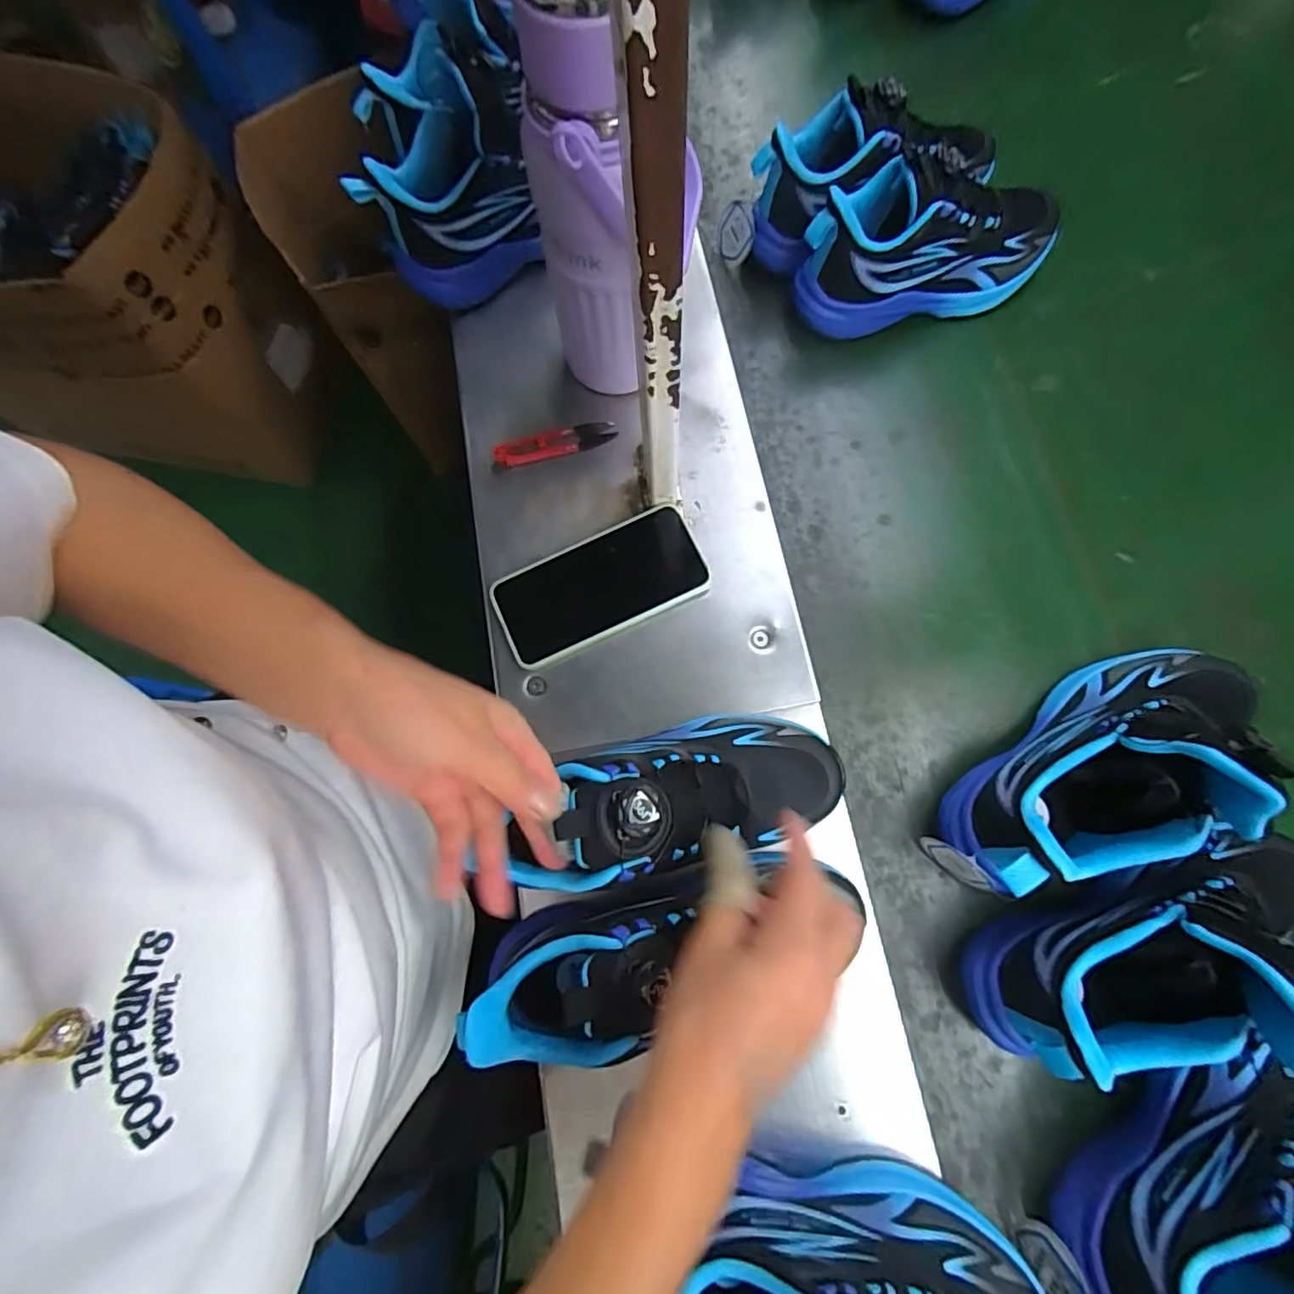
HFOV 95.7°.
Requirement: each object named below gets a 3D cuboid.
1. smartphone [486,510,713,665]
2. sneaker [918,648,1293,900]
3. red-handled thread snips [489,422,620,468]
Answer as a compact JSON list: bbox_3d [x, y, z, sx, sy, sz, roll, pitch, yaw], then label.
[{"bbox_3d":[-0.035,-0.046,0.449,0.159,0.013,0.076,-24,77,-1],"label":"smartphone"},{"bbox_3d":[0.298,0.072,0.368,0.233,0.143,0.083,-39,75,-9],"label":"sneaker"},{"bbox_3d":[-0.076,-0.167,0.485,0.100,0.016,0.022,-16,76,-4],"label":"red-handled thread snips"}]

